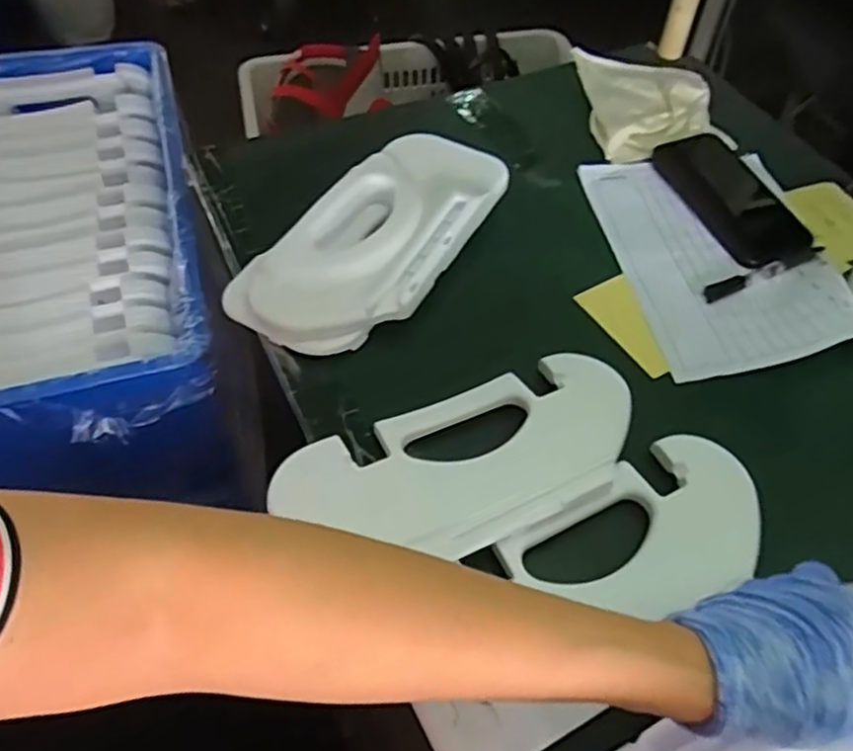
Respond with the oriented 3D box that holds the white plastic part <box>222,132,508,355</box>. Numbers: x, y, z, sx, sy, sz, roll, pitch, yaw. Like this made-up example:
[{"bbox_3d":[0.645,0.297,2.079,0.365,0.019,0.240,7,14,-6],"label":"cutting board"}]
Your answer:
[{"bbox_3d":[-0.041,-0.117,0.596,0.140,0.056,0.267,29,57,18],"label":"white plastic part"}]

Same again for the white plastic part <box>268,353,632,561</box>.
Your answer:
[{"bbox_3d":[0.034,0.060,0.469,0.252,0.037,0.116,-20,57,-17],"label":"white plastic part"}]

